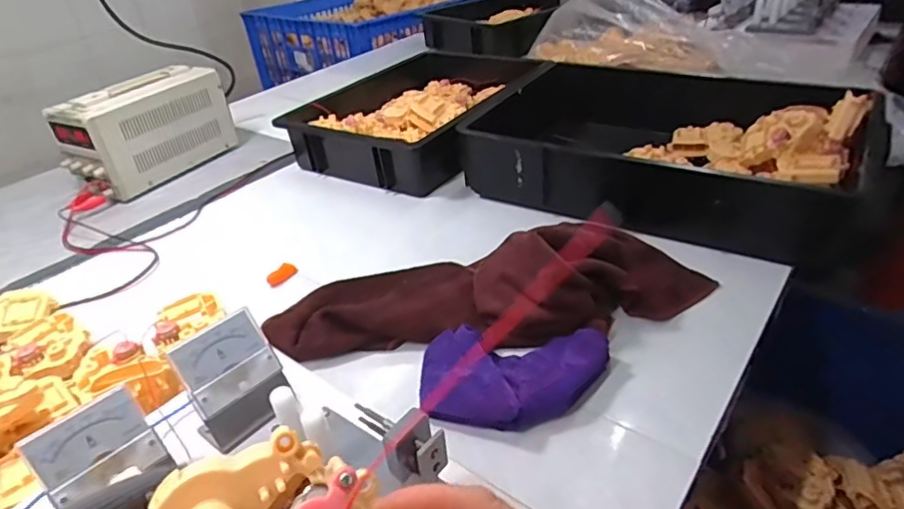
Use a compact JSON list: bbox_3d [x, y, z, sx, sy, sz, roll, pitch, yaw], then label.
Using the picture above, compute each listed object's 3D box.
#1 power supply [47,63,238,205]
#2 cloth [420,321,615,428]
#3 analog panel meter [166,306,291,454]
[{"bbox_3d":[-0.524,-0.217,0.980,0.105,0.152,0.265,14,39,26],"label":"power supply"},{"bbox_3d":[0.057,0.113,0.512,0.169,0.037,0.103,-1,35,6],"label":"cloth"},{"bbox_3d":[-0.159,0.088,0.410,0.047,0.069,0.067,26,45,37],"label":"analog panel meter"}]

